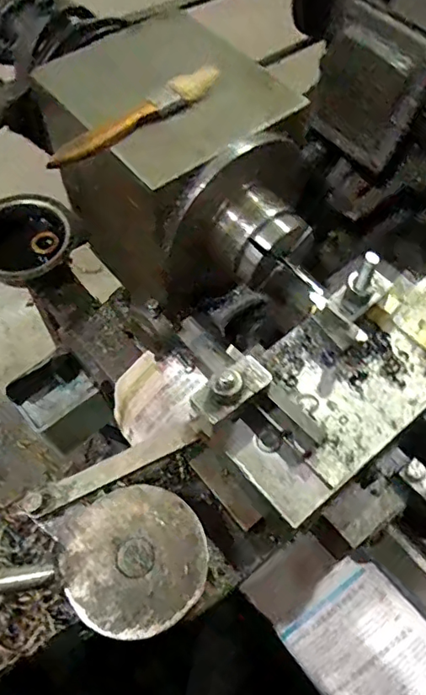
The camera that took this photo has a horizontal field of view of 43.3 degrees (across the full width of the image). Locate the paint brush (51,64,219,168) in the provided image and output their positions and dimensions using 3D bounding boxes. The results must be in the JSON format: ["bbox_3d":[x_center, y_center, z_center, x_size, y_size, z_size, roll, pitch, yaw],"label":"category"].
[{"bbox_3d":[-0.055,-0.172,0.401,0.150,0.015,0.021,-35,66,-19],"label":"paint brush"}]

